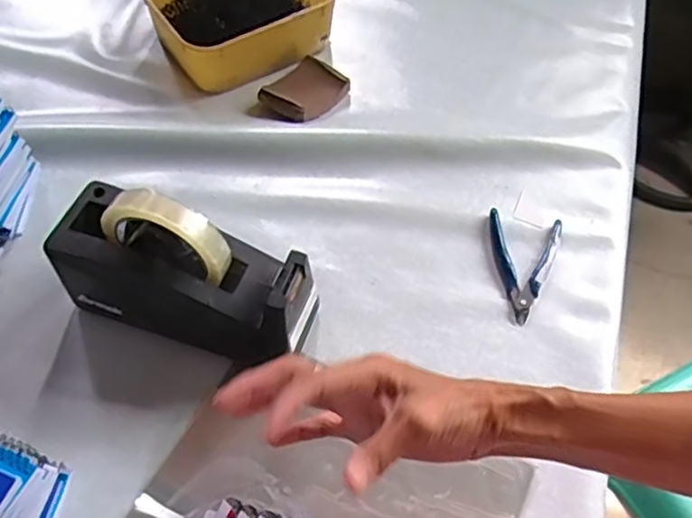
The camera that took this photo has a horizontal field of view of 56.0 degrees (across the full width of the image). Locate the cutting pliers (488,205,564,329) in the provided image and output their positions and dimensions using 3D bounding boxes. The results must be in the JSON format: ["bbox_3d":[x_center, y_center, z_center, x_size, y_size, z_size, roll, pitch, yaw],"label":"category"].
[{"bbox_3d":[0.169,0.004,0.604,0.066,0.019,0.114,8,55,3],"label":"cutting pliers"}]

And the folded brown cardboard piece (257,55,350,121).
[{"bbox_3d":[-0.045,-0.189,0.722,0.066,0.014,0.088,32,60,18],"label":"folded brown cardboard piece"}]

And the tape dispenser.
[{"bbox_3d":[-0.127,0.008,0.519,0.201,0.125,0.072,18,57,10],"label":"tape dispenser"}]

